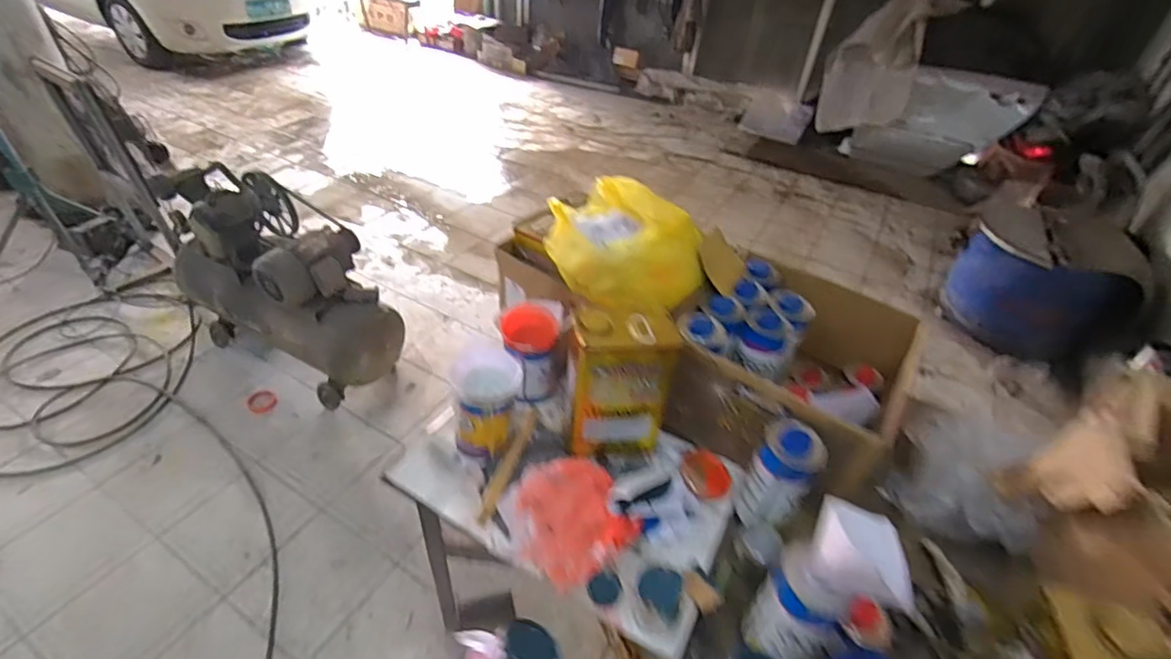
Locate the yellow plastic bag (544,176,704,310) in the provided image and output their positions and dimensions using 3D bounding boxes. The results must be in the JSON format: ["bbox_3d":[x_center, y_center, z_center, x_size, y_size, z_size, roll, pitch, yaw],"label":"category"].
[{"bbox_3d":[0.092,-0.170,0.986,0.246,0.165,0.276,20,42,16],"label":"yellow plastic bag"}]

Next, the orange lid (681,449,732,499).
[{"bbox_3d":[0.211,0.251,0.929,0.085,0.020,0.103,7,38,13],"label":"orange lid"}]

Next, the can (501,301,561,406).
[{"bbox_3d":[-0.103,0.049,1.012,0.103,0.156,0.113,-9,43,-17],"label":"can"}]

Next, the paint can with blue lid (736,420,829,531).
[{"bbox_3d":[0.294,0.238,0.817,0.084,0.188,0.092,3,40,-3],"label":"paint can with blue lid"}]

